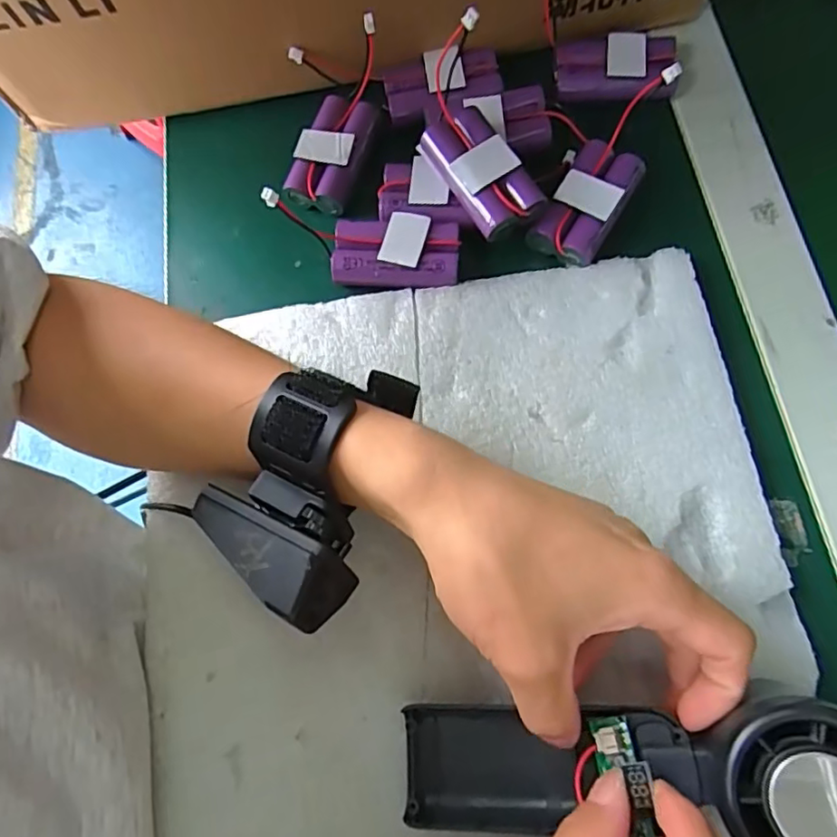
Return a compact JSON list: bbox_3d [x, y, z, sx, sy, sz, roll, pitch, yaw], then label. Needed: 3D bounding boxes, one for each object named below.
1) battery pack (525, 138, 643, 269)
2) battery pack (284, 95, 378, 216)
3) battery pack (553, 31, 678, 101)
[{"bbox_3d":[0.089,-0.114,0.306,0.035,0.014,0.067,29,77,13],"label":"battery pack"},{"bbox_3d":[-0.049,-0.150,0.334,0.034,0.021,0.067,14,74,9],"label":"battery pack"},{"bbox_3d":[0.111,-0.198,0.331,0.065,0.017,0.030,0,73,5],"label":"battery pack"}]

